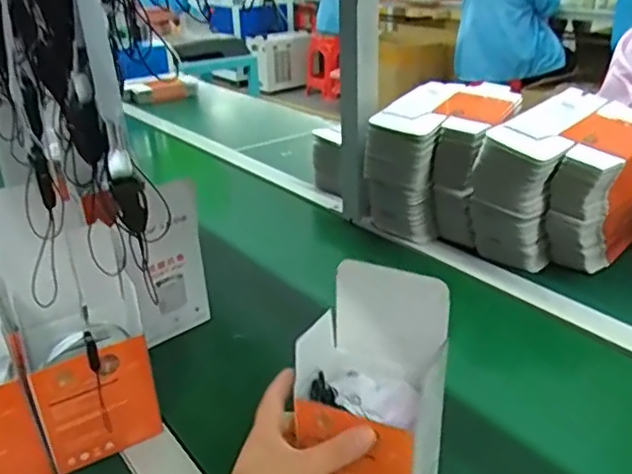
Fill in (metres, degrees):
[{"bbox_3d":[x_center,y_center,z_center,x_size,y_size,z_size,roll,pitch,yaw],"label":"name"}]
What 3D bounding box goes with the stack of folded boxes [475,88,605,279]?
[{"bbox_3d":[0.292,-0.080,0.807,0.098,0.173,0.200,19,32,35],"label":"stack of folded boxes"}]

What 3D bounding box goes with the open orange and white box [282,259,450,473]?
[{"bbox_3d":[0.040,0.110,0.428,0.092,0.165,0.076,10,28,21],"label":"open orange and white box"}]

